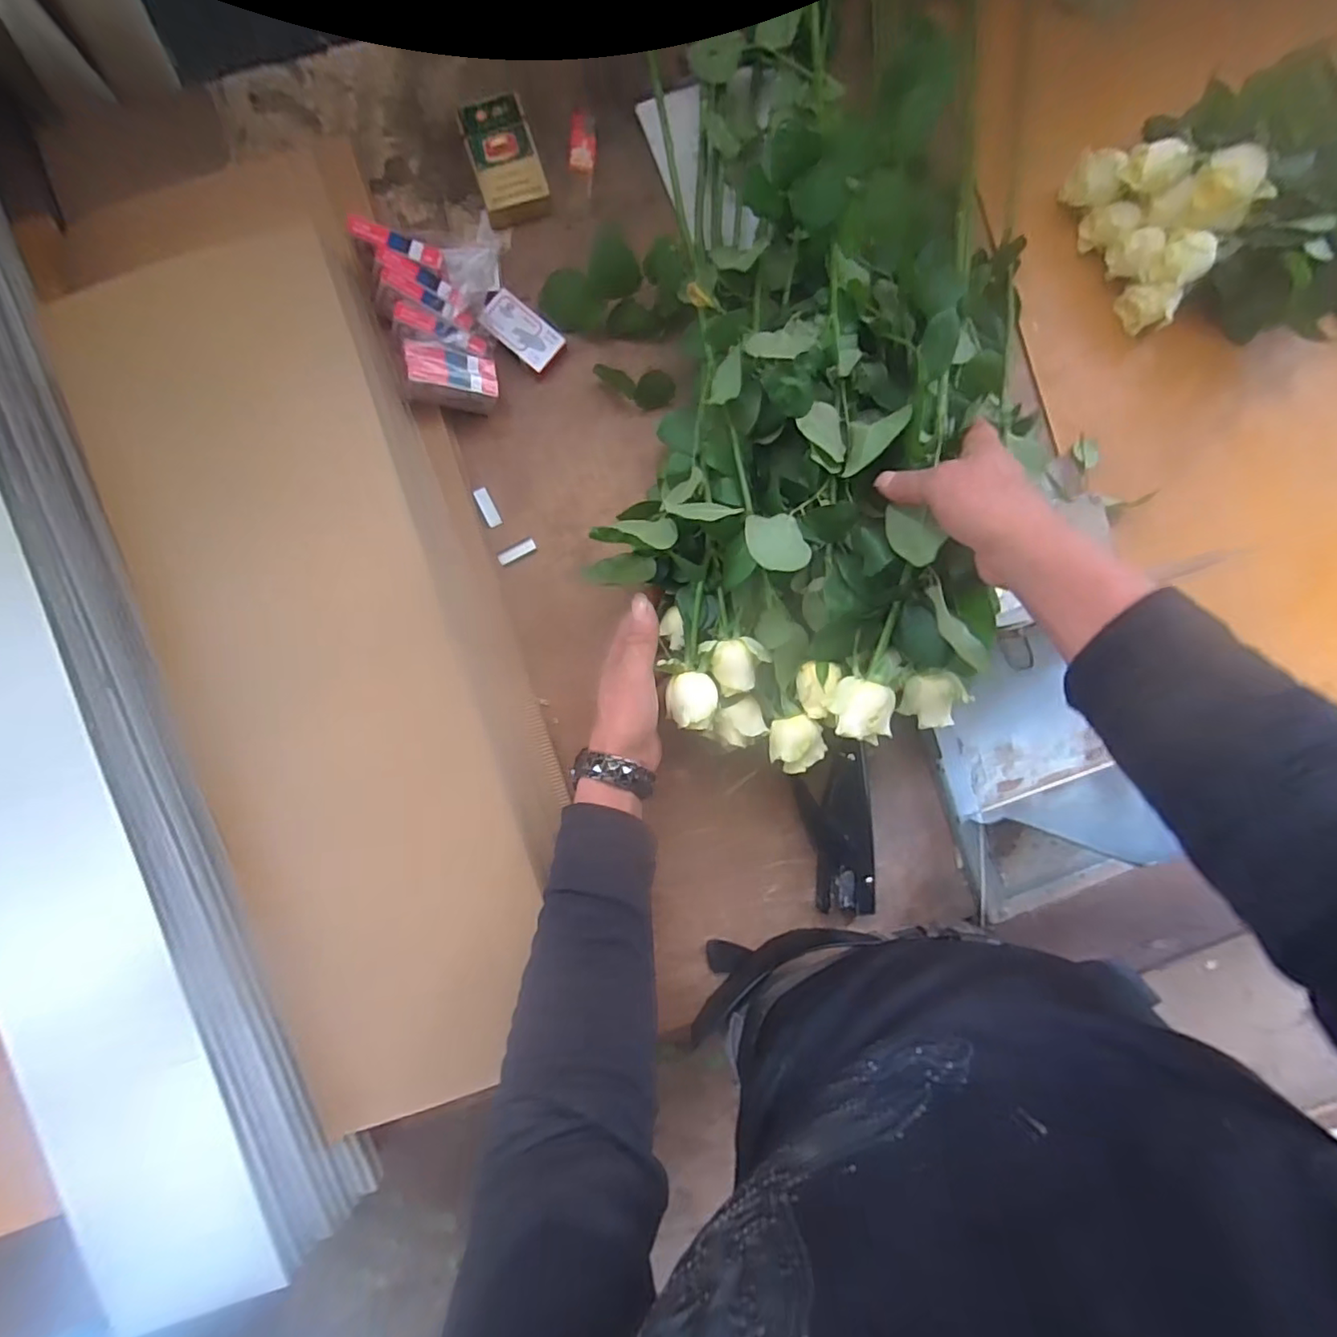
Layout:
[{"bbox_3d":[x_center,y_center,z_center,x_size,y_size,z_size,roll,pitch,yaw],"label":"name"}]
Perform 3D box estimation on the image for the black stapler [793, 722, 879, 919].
[{"bbox_3d":[0.154,0.140,0.542,0.062,0.025,0.163,-12,92,-2],"label":"black stapler"}]

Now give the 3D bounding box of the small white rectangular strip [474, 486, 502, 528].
[{"bbox_3d":[-0.162,-0.144,0.531,0.014,0.004,0.035,-30,99,-32],"label":"small white rectangular strip"}]

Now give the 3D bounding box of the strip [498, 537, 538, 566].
[{"bbox_3d":[-0.136,-0.105,0.533,0.036,0.004,0.012,-34,93,-15],"label":"strip"}]

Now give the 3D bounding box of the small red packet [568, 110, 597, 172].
[{"bbox_3d":[-0.077,-0.473,0.531,0.023,0.009,0.055,3,91,-2],"label":"small red packet"}]

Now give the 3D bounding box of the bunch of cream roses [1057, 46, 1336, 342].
[{"bbox_3d":[0.753,-0.456,0.528,0.756,0.101,0.264,-13,92,-2],"label":"bunch of cream roses"}]

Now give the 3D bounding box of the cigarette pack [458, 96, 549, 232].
[{"bbox_3d":[-0.142,-0.445,0.519,0.057,0.025,0.092,-17,92,-2],"label":"cigarette pack"}]

